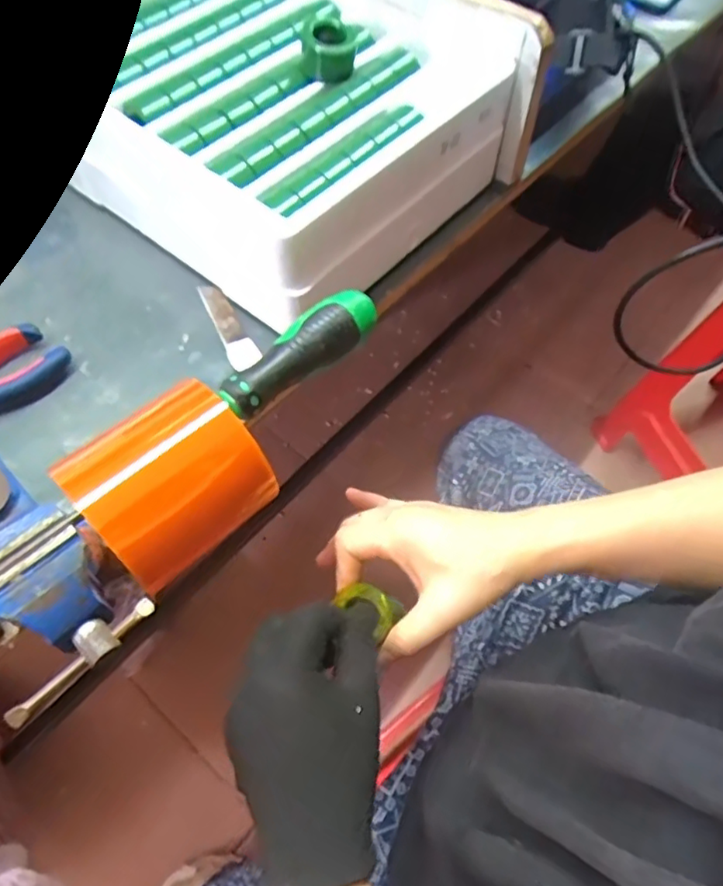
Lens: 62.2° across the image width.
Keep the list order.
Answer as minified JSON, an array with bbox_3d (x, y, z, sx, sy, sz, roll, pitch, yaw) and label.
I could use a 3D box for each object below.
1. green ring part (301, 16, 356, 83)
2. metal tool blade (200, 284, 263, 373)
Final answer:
[{"bbox_3d":[-0.025,-0.296,0.454,0.039,0.030,0.039,-2,60,-2],"label":"green ring part"},{"bbox_3d":[-0.099,-0.090,0.451,0.021,0.005,0.092,-23,63,-13],"label":"metal tool blade"}]

